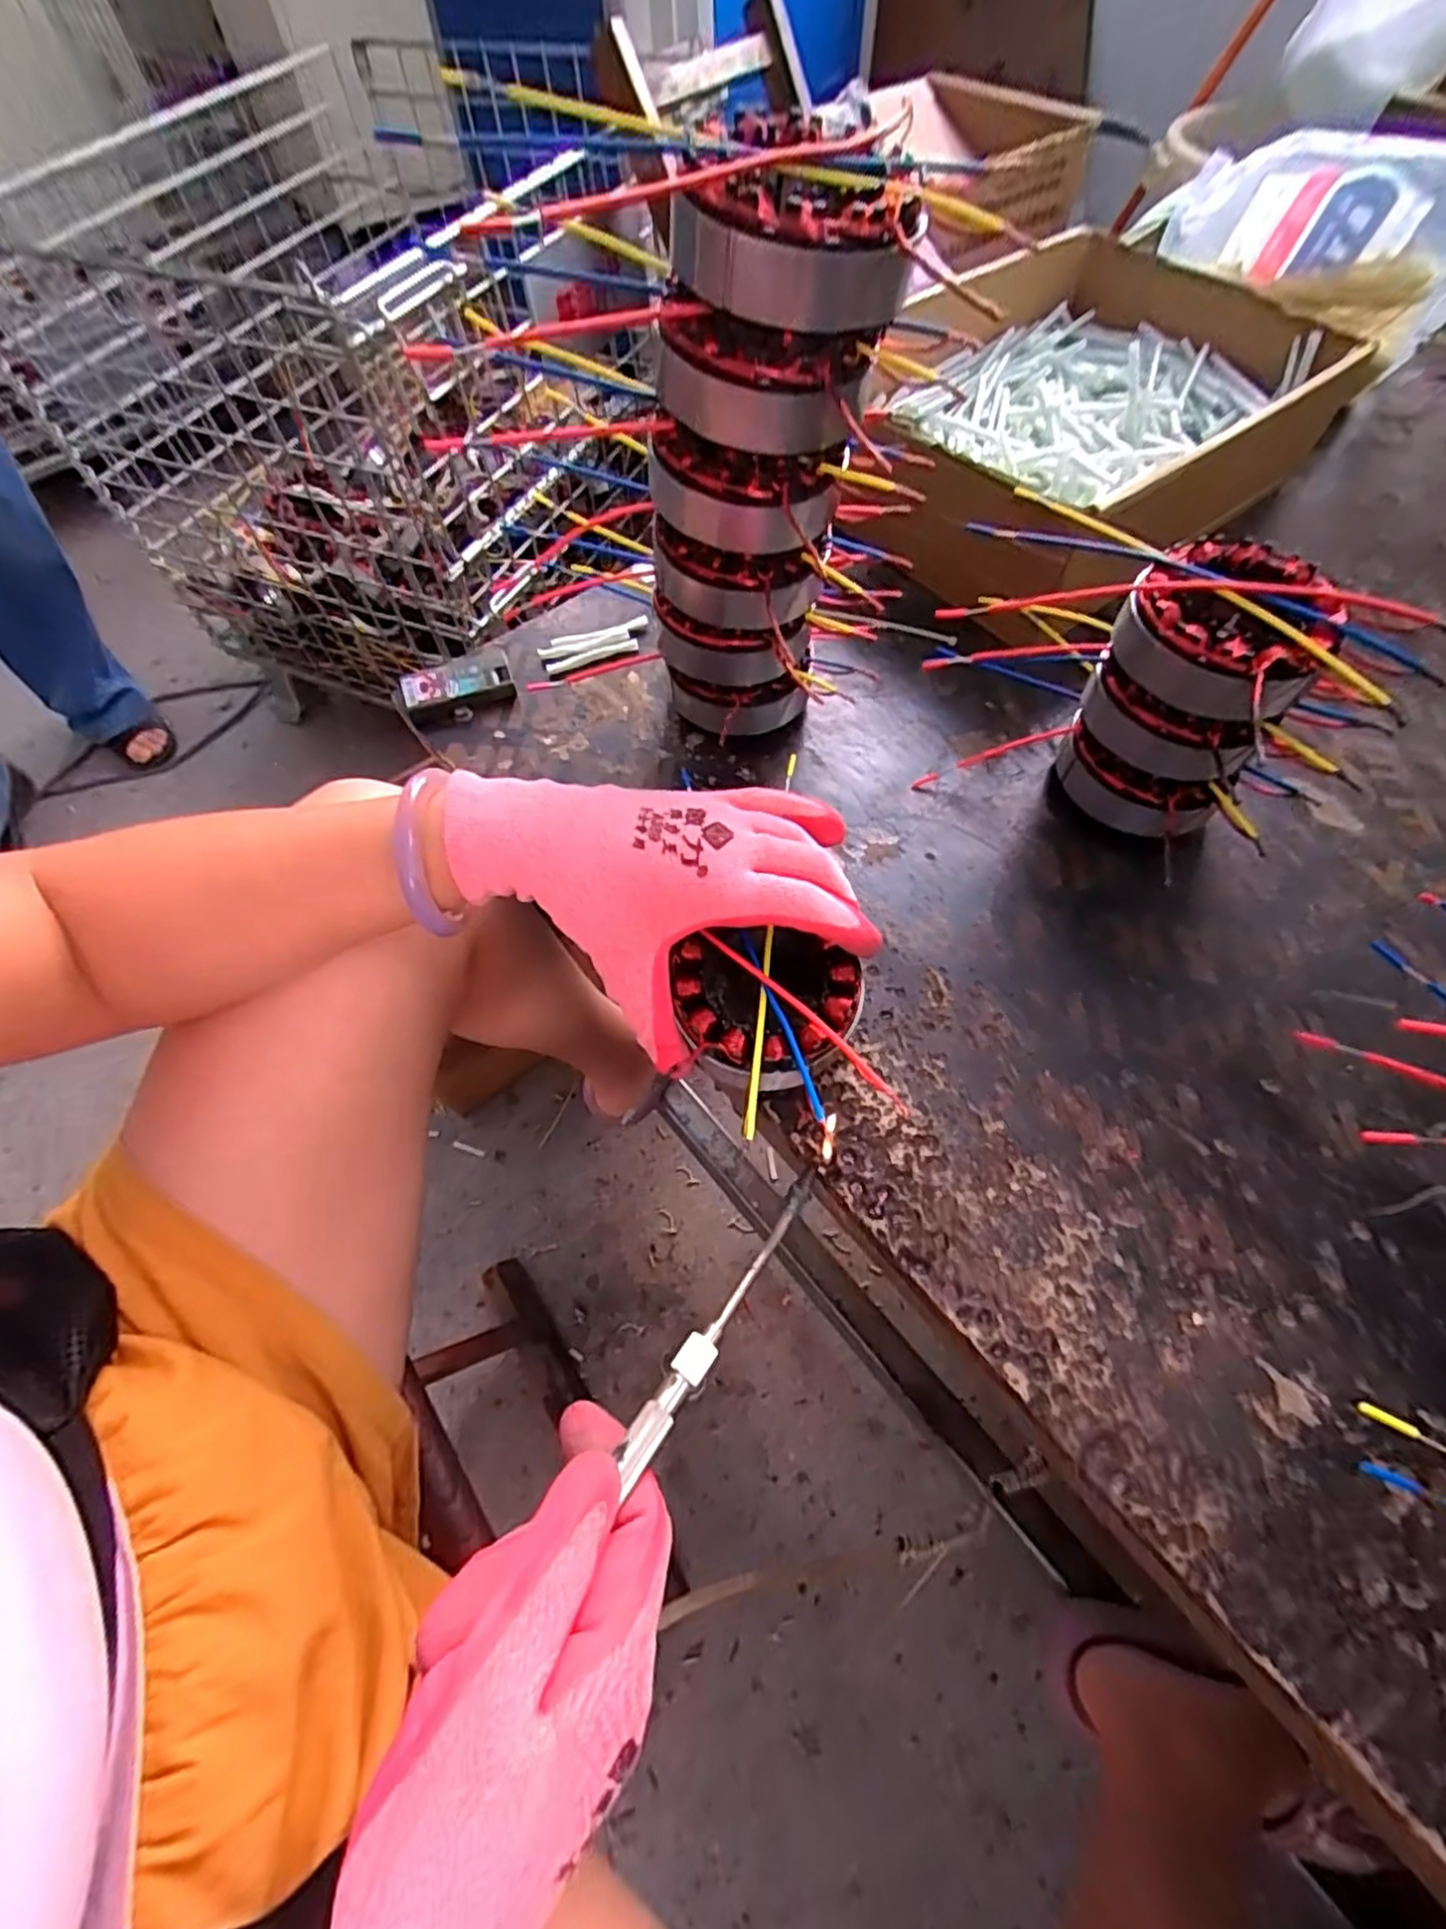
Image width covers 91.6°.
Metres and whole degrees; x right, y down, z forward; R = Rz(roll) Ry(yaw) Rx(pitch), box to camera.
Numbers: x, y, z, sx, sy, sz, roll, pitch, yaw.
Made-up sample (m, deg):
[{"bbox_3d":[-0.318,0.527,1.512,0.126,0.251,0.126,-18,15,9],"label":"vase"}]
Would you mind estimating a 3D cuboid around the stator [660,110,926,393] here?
[{"bbox_3d":[0.024,-0.255,0.254,0.086,0.053,0.078,17,63,9],"label":"stator"}]

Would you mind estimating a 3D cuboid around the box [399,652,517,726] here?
[{"bbox_3d":[-0.167,-0.175,0.444,0.067,0.018,0.039,-16,63,-8],"label":"box"}]

